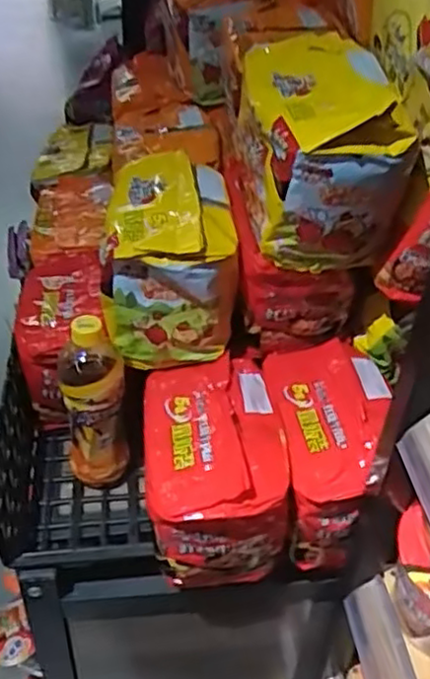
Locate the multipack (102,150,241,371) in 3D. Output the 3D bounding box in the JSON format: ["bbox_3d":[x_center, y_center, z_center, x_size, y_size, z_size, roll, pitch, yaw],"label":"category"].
[{"bbox_3d":[-0.047,-0.087,0.765,0.135,0.170,0.188,0,41,-3],"label":"multipack"}]

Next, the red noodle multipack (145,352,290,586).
[{"bbox_3d":[-0.002,0.135,0.717,0.132,0.140,0.187,-2,41,-6],"label":"red noodle multipack"}]

